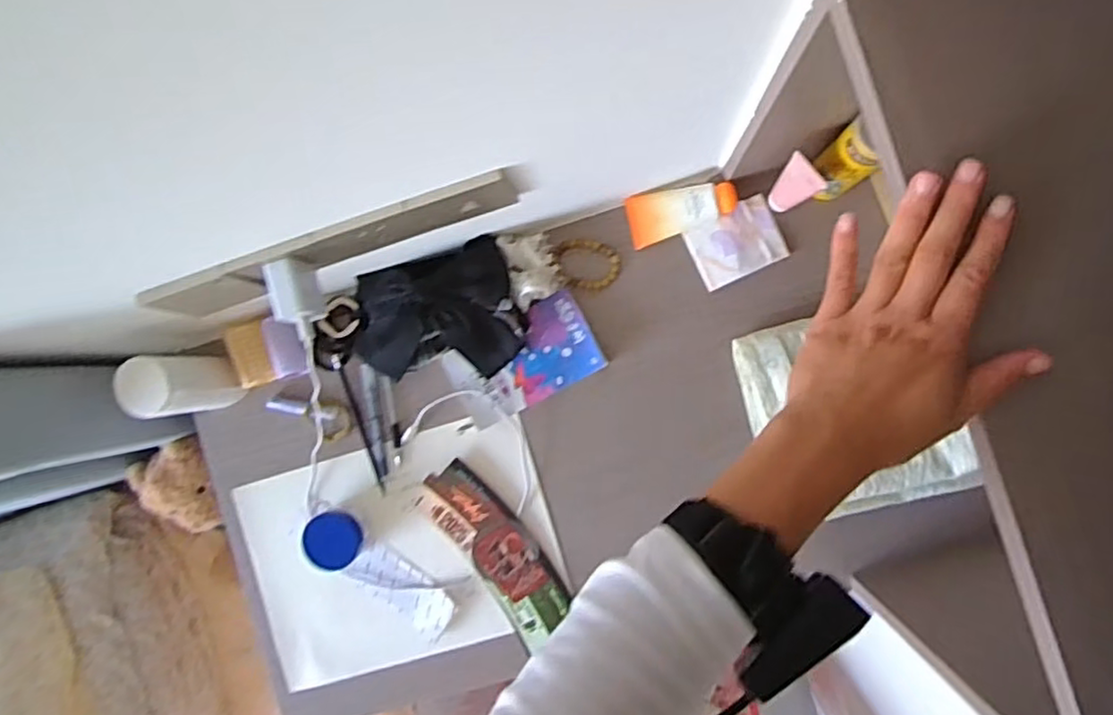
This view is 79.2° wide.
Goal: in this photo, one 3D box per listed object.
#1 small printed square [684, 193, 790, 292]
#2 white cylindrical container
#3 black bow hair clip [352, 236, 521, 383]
[{"bbox_3d":[0.201,-0.128,0.753,0.096,0.012,0.076,-25,88,5],"label":"small printed square"},{"bbox_3d":[-0.411,0.030,0.738,0.076,0.108,0.066,-2,90,5],"label":"white cylindrical container"},{"bbox_3d":[-0.137,-0.040,0.750,0.194,0.044,0.144,-17,89,5],"label":"black bow hair clip"}]

